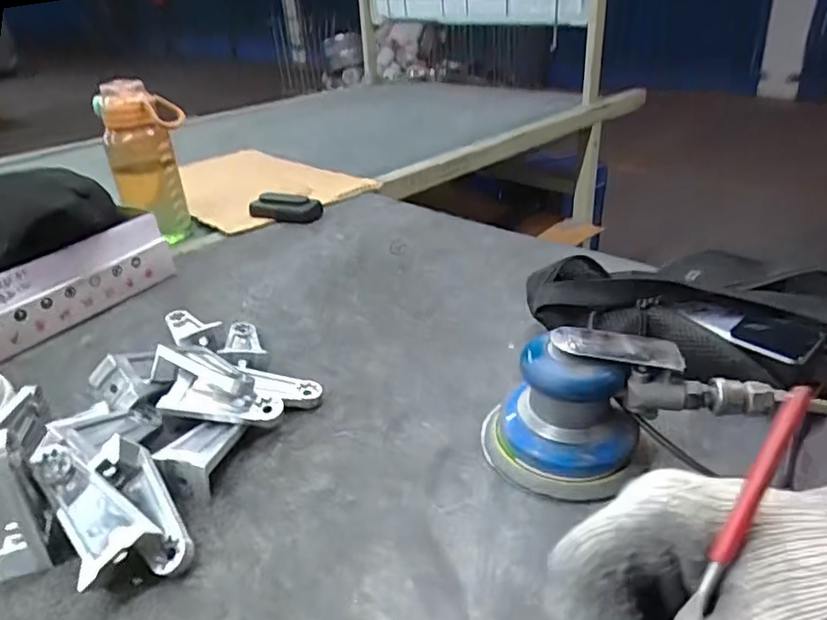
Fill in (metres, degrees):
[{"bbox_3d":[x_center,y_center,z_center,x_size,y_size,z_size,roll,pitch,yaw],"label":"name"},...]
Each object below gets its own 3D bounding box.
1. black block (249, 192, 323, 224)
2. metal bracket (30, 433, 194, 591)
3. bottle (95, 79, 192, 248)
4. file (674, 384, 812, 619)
[{"bbox_3d":[-0.194,-0.153,0.886,0.110,0.039,0.033,1,30,7],"label":"black block"},{"bbox_3d":[-0.191,0.127,0.380,0.064,0.055,0.106,-23,35,-31],"label":"metal bracket"},{"bbox_3d":[-0.366,-0.207,0.829,0.106,0.199,0.070,-14,31,-19],"label":"bottle"},{"bbox_3d":[0.096,0.107,0.207,0.008,0.177,0.005,26,-2,41],"label":"file"}]

